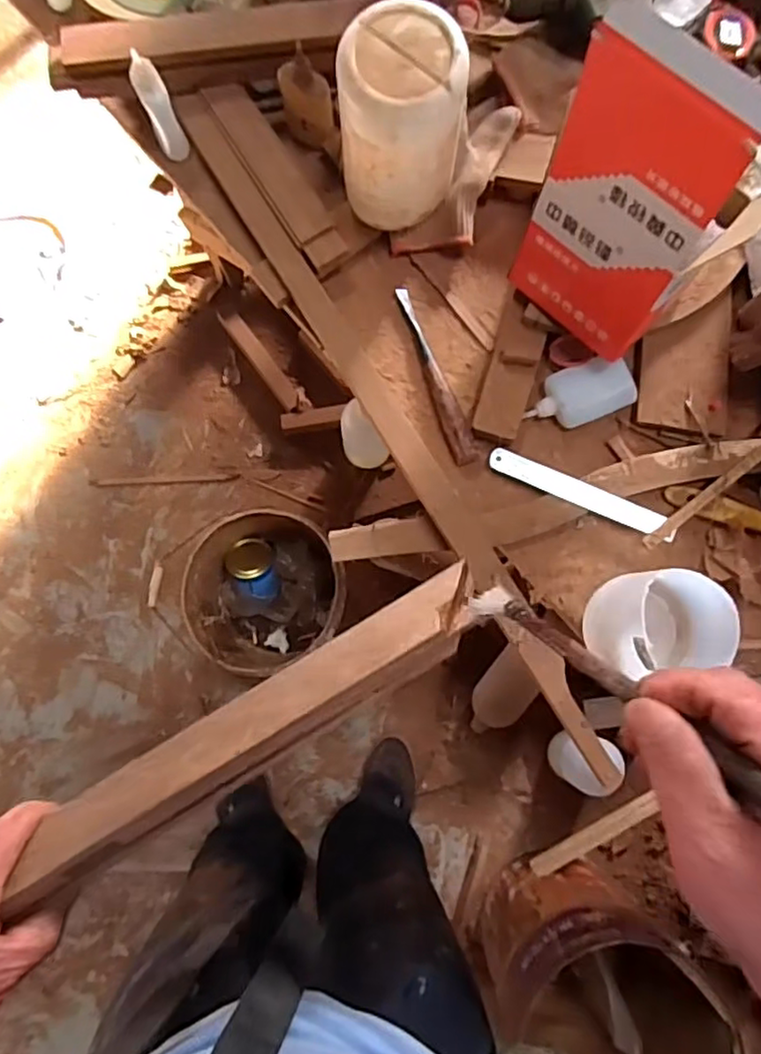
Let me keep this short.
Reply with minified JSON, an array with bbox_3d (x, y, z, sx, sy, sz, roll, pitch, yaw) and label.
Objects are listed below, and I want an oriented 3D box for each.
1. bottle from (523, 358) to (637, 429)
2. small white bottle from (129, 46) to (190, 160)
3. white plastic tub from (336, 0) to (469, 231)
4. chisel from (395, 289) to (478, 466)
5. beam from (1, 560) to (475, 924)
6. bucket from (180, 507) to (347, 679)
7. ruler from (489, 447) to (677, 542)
[{"bbox_3d":[0.178,-0.119,0.568,0.091,0.019,0.052,-20,82,-3],"label":"bottle"},{"bbox_3d":[-0.201,-0.379,0.576,0.026,0.094,0.022,-24,61,-4],"label":"small white bottle"},{"bbox_3d":[0.017,-0.317,0.512,0.091,0.143,0.081,8,81,1],"label":"white plastic tub"},{"bbox_3d":[0.047,-0.139,0.578,0.020,0.018,0.175,-21,82,-4],"label":"chisel"},{"bbox_3d":[-0.147,0.160,0.354,0.472,0.025,0.038,-31,83,-6],"label":"beam"},{"bbox_3d":[-0.200,0.110,1.114,0.220,0.236,0.240,0,81,-1],"label":"bucket"},{"bbox_3d":[0.177,-0.030,0.562,0.167,0.006,0.021,24,97,4],"label":"ruler"}]

